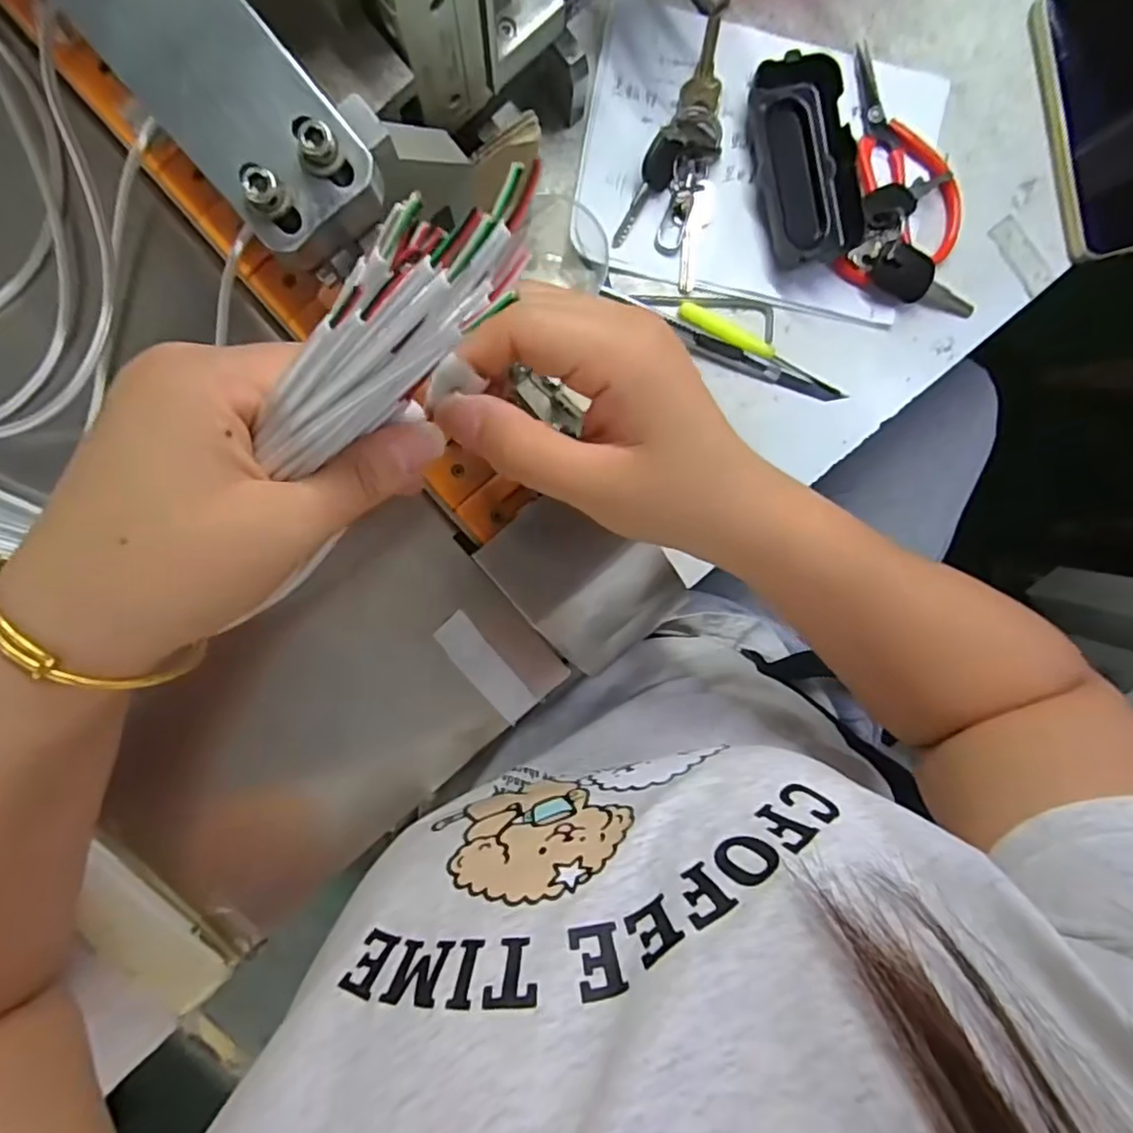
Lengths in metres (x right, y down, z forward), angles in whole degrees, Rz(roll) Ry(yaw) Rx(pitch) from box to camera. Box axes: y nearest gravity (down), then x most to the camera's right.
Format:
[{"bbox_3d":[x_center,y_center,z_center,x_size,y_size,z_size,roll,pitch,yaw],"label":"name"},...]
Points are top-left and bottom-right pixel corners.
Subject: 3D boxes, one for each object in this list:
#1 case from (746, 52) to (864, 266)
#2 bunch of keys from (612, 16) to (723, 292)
[{"bbox_3d":[0.141,-0.238,0.375,0.050,0.024,0.105,-18,98,-1],"label":"case"},{"bbox_3d":[0.077,-0.245,0.372,0.053,0.018,0.138,21,95,-6],"label":"bunch of keys"}]

